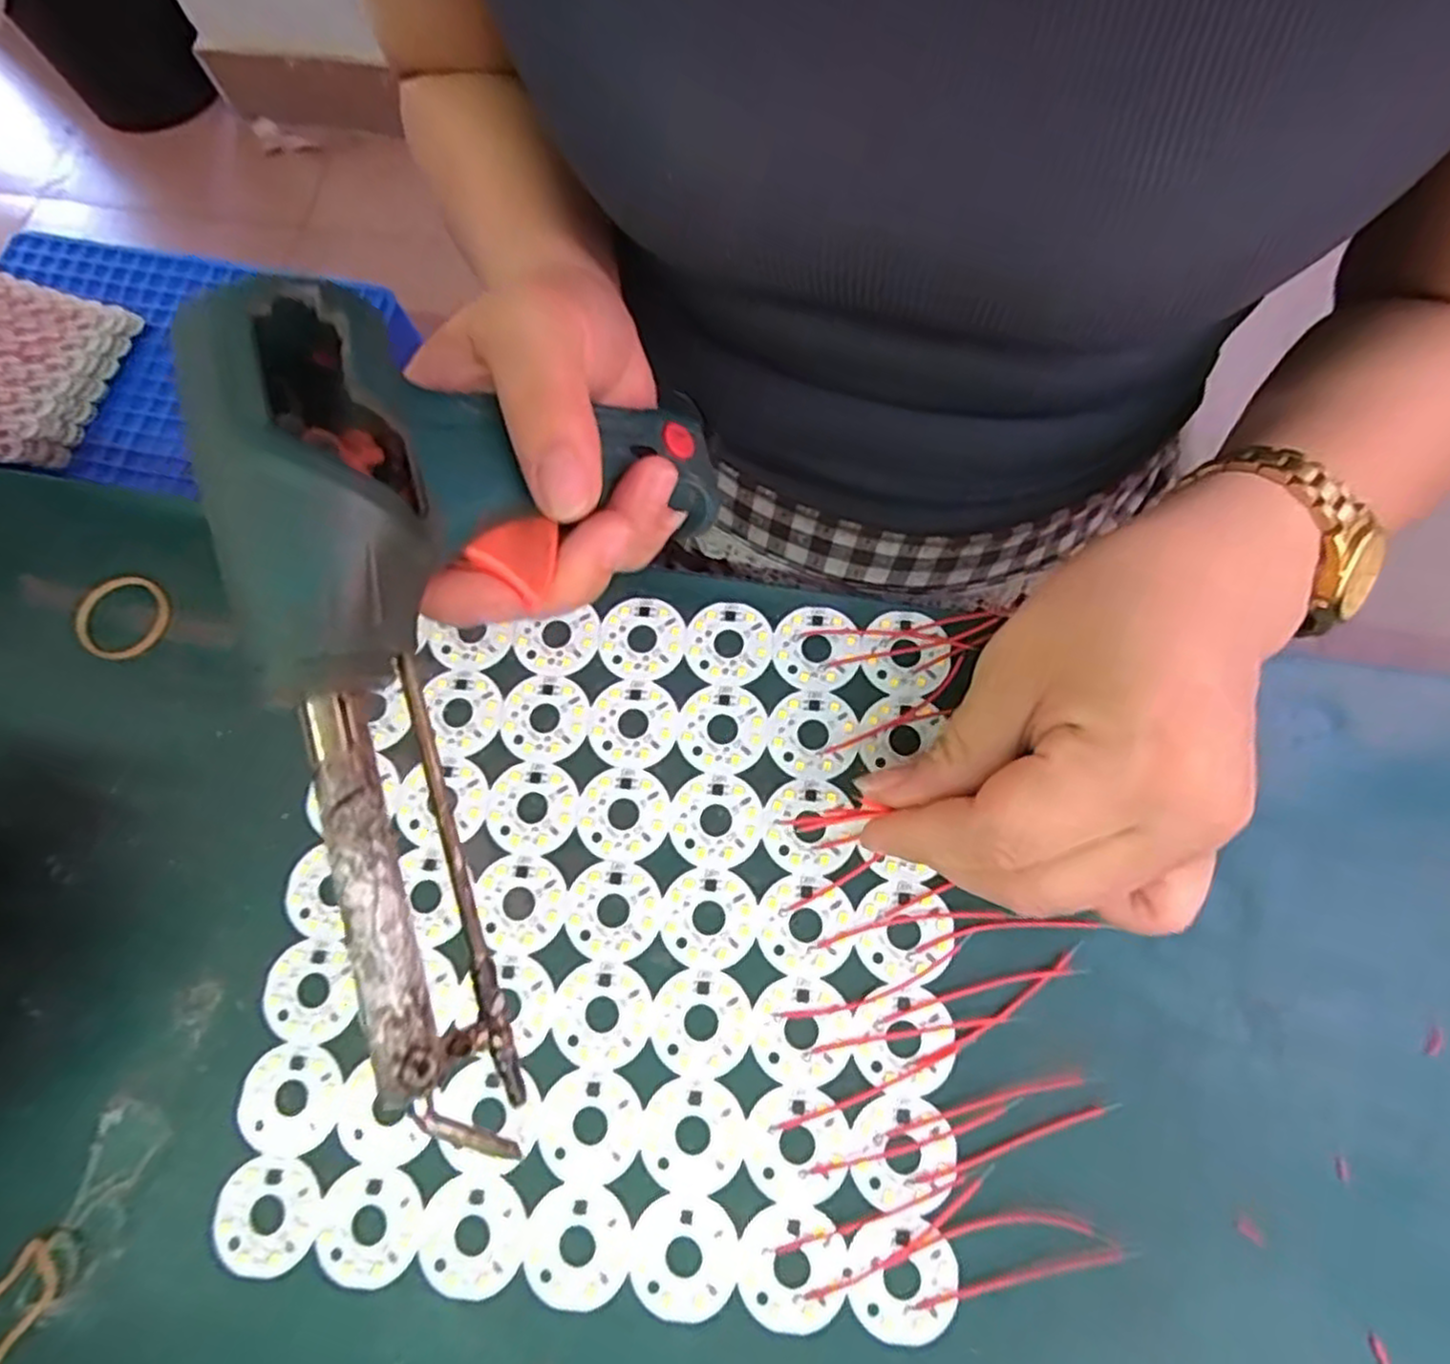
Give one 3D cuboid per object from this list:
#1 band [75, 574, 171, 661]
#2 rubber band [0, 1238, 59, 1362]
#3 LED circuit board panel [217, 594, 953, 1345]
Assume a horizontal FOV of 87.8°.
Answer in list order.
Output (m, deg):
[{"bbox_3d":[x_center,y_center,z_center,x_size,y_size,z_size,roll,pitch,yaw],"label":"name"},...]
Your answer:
[{"bbox_3d":[-0.221,-0.024,0.276,0.032,0.004,0.032,-1,74,2],"label":"band"},{"bbox_3d":[-0.205,0.180,0.216,0.019,0.006,0.031,40,79,12],"label":"rubber band"},{"bbox_3d":[-0.036,0.073,0.242,0.203,0.004,0.205,3,74,3],"label":"LED circuit board panel"}]

